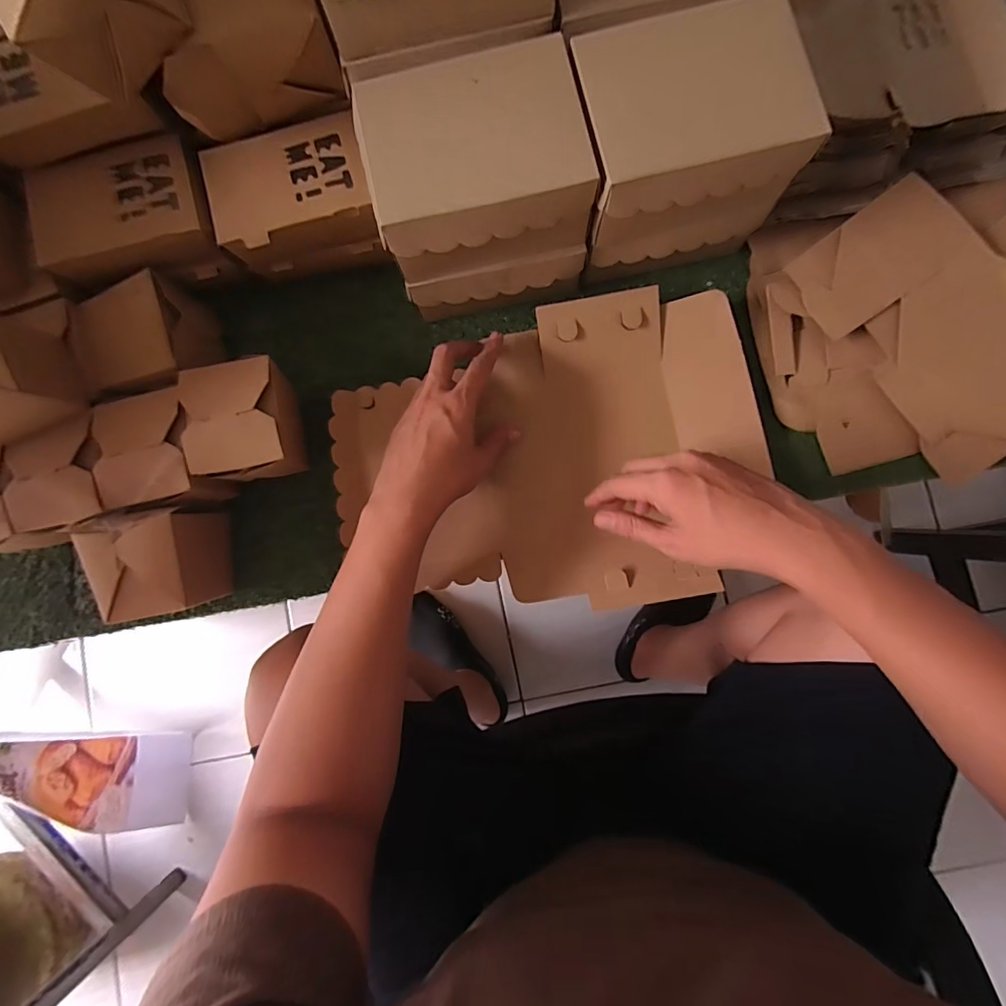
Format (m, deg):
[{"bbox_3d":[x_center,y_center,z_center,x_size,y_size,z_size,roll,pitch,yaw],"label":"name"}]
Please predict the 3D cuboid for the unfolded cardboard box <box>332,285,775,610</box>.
[{"bbox_3d":[0.042,-0.041,0.472,0.403,0.032,0.288,-10,83,2],"label":"unfolded cardboard box"}]

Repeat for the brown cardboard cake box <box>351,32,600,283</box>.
[{"bbox_3d":[-0.022,-0.266,0.383,0.168,0.075,0.132,-15,83,1],"label":"brown cardboard cake box"}]

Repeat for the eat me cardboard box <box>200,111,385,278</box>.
[{"bbox_3d":[-0.187,-0.275,0.439,0.137,0.066,0.095,-15,83,1],"label":"eat me cardboard box"}]

